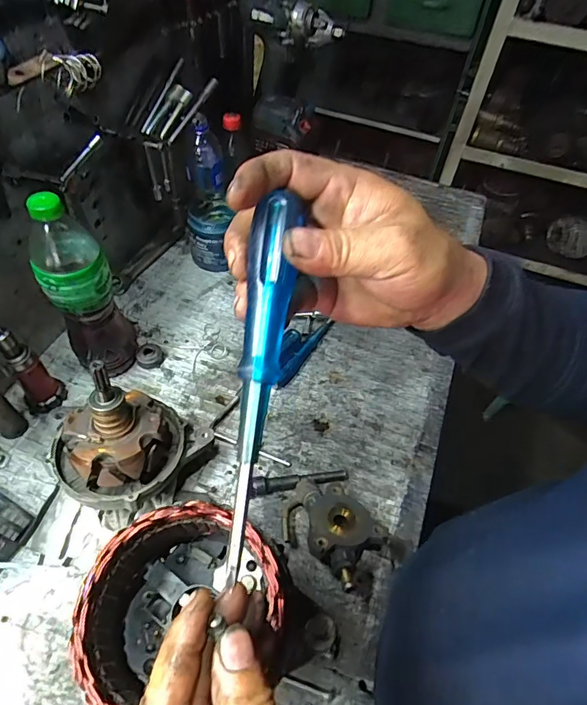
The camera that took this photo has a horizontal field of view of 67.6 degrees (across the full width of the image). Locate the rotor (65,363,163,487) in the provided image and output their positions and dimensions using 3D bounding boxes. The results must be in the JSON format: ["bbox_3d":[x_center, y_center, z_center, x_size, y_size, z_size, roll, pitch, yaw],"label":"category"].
[{"bbox_3d":[-0.188,0.071,0.446,0.096,0.126,0.091,-18,56,-18],"label":"rotor"}]

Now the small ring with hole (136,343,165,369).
[{"bbox_3d":[-0.211,0.004,0.646,0.035,0.016,0.036,2,52,-3],"label":"small ring with hole"}]

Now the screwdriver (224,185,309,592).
[{"bbox_3d":[-0.017,0.008,0.220,0.024,0.022,0.191,7,78,0],"label":"screwdriver"}]

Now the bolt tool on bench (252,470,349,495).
[{"bbox_3d":[0.008,0.158,0.551,0.123,0.019,0.024,-7,53,-10],"label":"bolt tool on bench"}]

